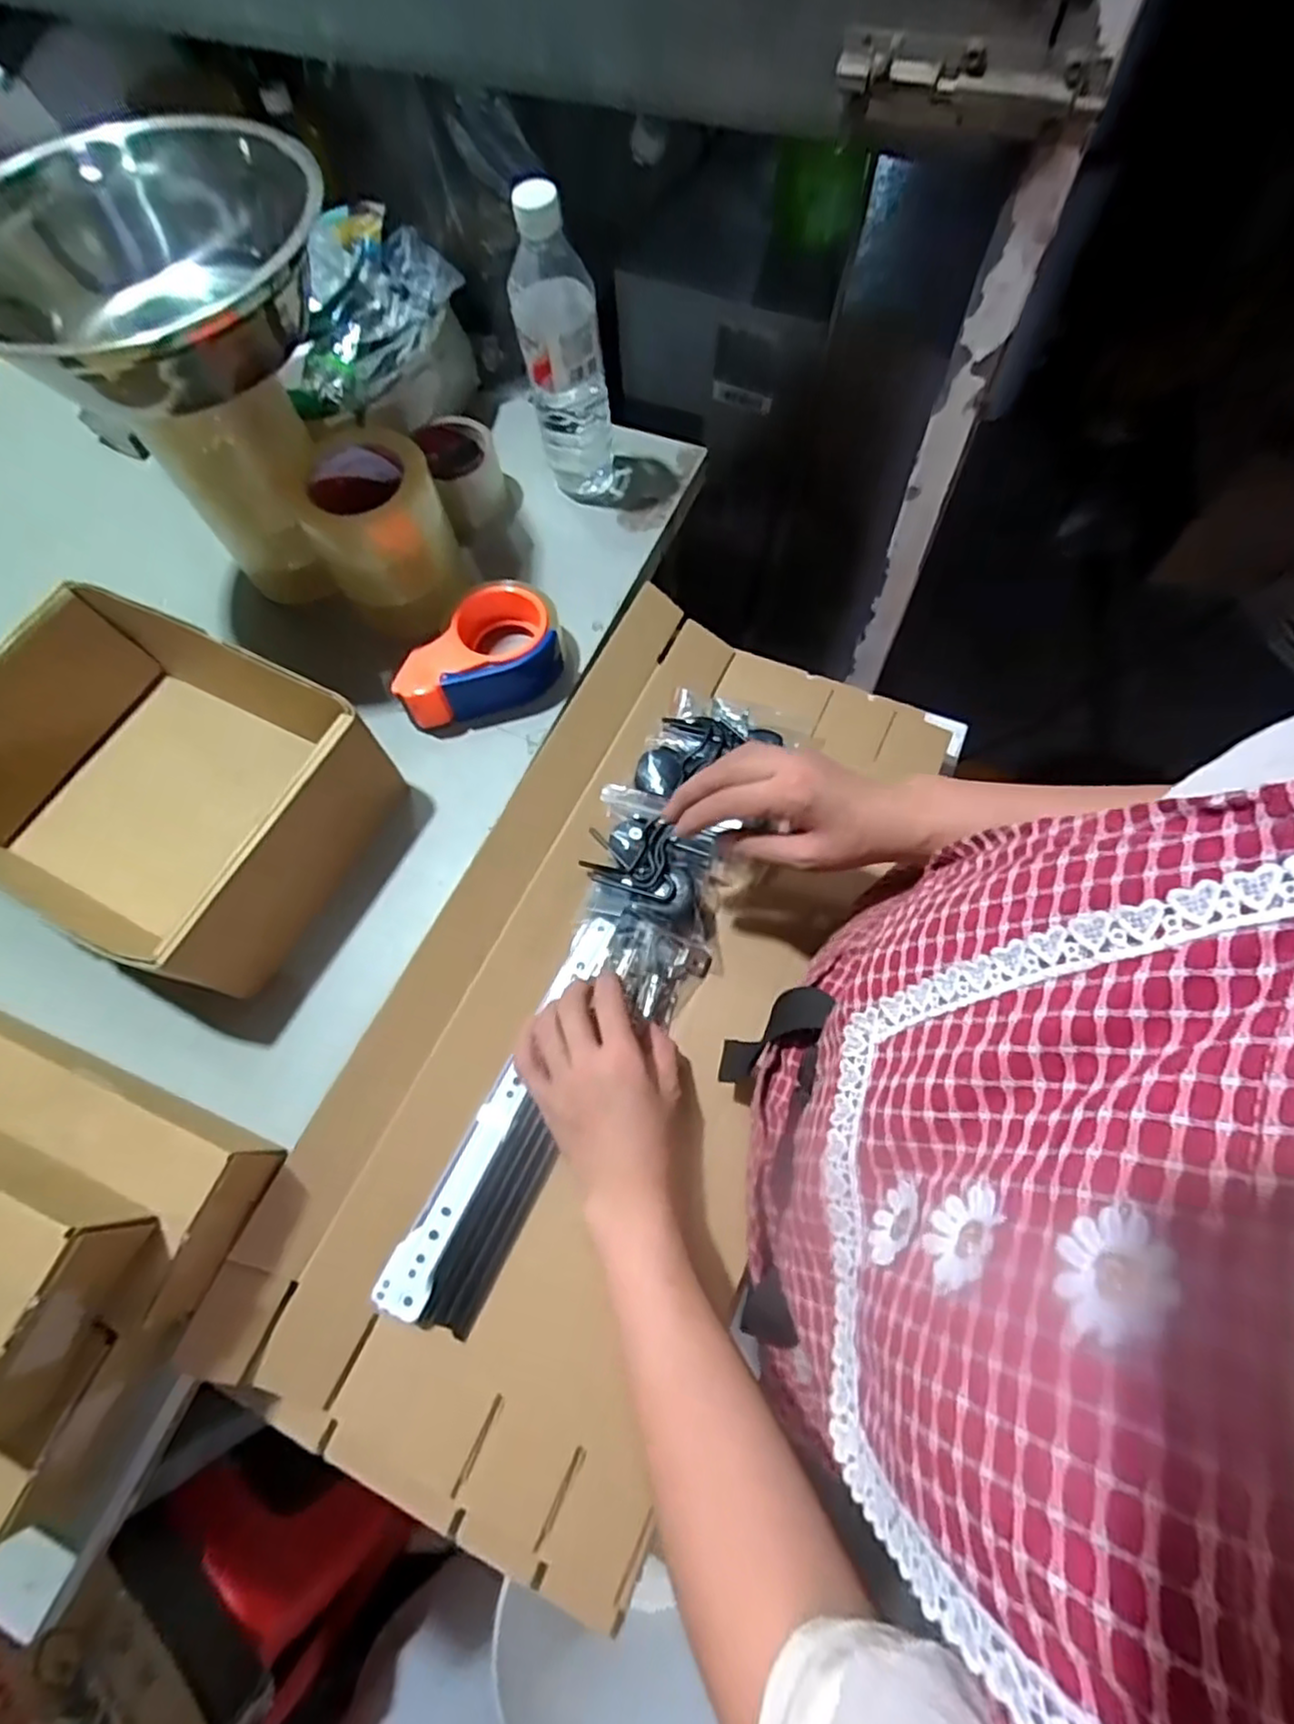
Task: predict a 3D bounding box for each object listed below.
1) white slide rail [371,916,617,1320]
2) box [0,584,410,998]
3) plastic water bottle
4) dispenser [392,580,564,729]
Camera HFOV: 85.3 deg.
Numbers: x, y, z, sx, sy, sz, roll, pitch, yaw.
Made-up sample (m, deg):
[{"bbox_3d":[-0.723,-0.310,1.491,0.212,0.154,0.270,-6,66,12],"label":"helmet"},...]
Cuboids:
[{"bbox_3d":[-0.102,0.172,0.512,0.032,0.019,0.297,24,71,12],"label":"white slide rail"},{"bbox_3d":[-0.374,-0.053,0.542,0.304,0.092,0.220,25,71,13],"label":"box"},{"bbox_3d":[-0.070,-0.425,0.601,0.067,0.231,0.056,-6,67,1],"label":"plastic water bottle"},{"bbox_3d":[-0.144,-0.177,0.600,0.143,0.055,0.091,-21,68,-6],"label":"dispenser"}]

